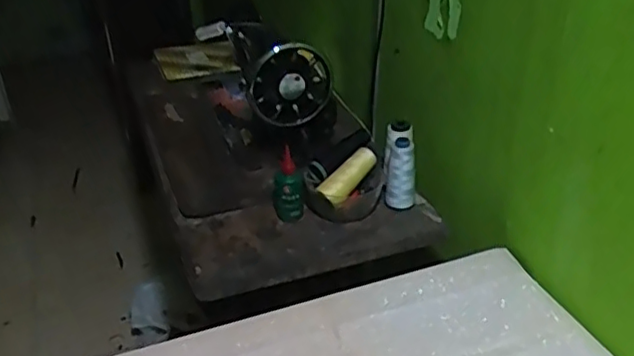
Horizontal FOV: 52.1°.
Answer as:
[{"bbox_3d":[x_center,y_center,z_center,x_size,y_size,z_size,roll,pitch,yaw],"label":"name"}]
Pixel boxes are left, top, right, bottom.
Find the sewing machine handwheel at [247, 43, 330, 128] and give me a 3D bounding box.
[{"bbox_3d":[-0.045,-0.148,1.041,0.131,0.123,0.047,-19,19,-17],"label":"sewing machine handwheel"}]

